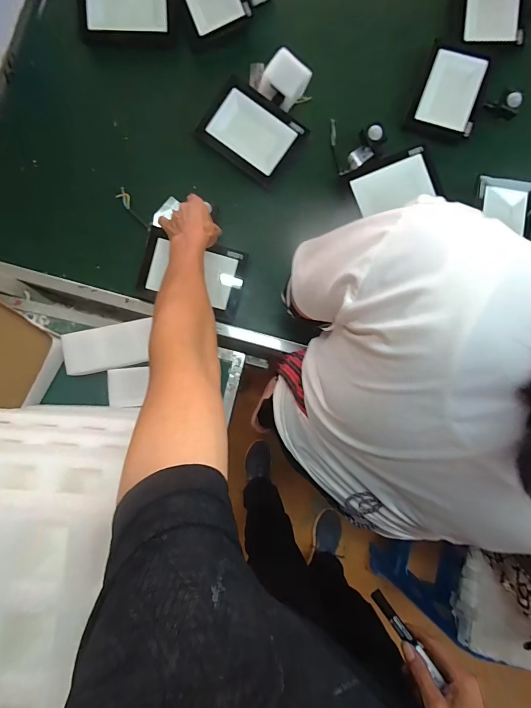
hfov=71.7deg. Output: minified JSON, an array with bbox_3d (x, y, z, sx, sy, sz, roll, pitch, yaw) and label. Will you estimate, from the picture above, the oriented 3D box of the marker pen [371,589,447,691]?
[{"bbox_3d":[0.188,0.375,0.494,0.016,0.011,0.115,-46,52,-1],"label":"marker pen"}]

